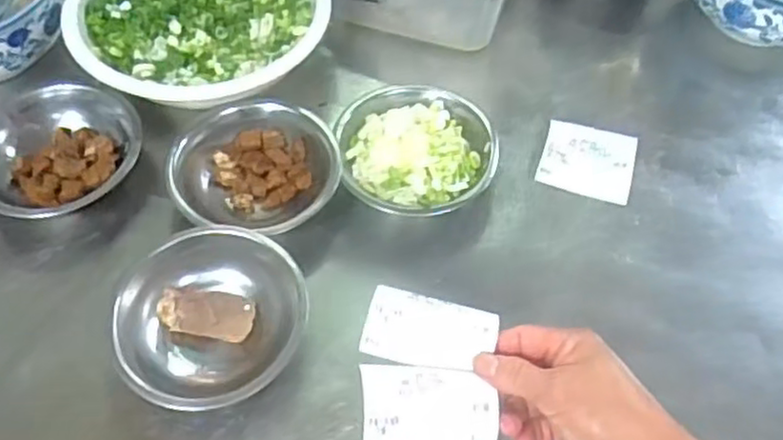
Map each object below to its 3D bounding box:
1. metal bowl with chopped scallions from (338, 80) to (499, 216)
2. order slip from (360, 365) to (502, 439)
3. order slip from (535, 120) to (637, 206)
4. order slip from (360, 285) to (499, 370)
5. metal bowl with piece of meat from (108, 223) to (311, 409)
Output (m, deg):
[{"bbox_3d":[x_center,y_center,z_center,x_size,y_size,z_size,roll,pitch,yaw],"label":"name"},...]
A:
[{"bbox_3d":[0.020,-0.052,0.579,0.128,0.043,0.123,8,57,4],"label":"metal bowl with chopped scallions"},{"bbox_3d":[0.022,0.108,0.401,0.077,0.010,0.045,5,75,-9],"label":"order slip"},{"bbox_3d":[0.169,-0.053,0.603,0.076,0.006,0.071,16,60,8],"label":"order slip"},{"bbox_3d":[0.023,0.066,0.423,0.076,0.013,0.043,13,57,6],"label":"order slip"},{"bbox_3d":[-0.123,0.069,0.487,0.129,0.045,0.116,-24,61,-16],"label":"metal bowl with piece of meat"}]

